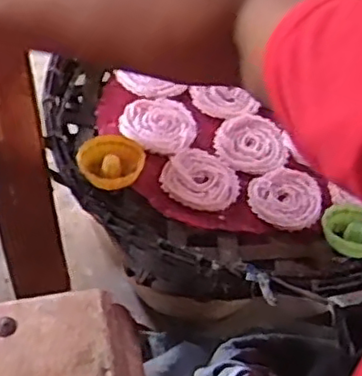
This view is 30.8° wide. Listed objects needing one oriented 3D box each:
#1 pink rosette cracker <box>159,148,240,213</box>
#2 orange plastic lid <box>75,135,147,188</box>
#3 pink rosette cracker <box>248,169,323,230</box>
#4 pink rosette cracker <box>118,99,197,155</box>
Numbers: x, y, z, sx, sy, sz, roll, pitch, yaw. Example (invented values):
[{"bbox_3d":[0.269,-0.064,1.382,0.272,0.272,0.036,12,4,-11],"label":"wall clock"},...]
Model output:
[{"bbox_3d":[0.019,-0.010,0.631,0.073,0.009,0.070,2,51,-2],"label":"pink rosette cracker"},{"bbox_3d":[-0.066,-0.024,0.621,0.062,0.024,0.062,0,51,-4],"label":"orange plastic lid"},{"bbox_3d":[0.100,0.008,0.626,0.070,0.008,0.062,5,51,0],"label":"pink rosette cracker"},{"bbox_3d":[-0.023,-0.063,0.675,0.077,0.013,0.070,0,51,-4],"label":"pink rosette cracker"}]

